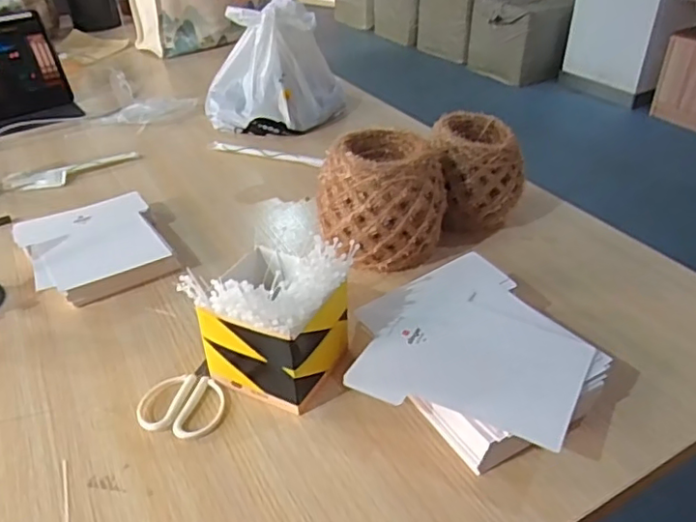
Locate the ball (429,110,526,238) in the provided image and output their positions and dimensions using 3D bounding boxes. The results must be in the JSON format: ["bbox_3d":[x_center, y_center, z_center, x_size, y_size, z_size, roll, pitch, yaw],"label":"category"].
[{"bbox_3d":[0.168,-0.112,0.793,0.115,0.132,0.106,-1,35,0],"label":"ball"}]

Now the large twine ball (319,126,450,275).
[{"bbox_3d":[0.038,-0.071,0.732,0.138,0.139,0.115,-6,35,-7],"label":"large twine ball"}]

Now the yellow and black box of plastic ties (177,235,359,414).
[{"bbox_3d":[-0.068,0.055,0.562,0.120,0.134,0.116,15,38,22],"label":"yellow and black box of plastic ties"}]

